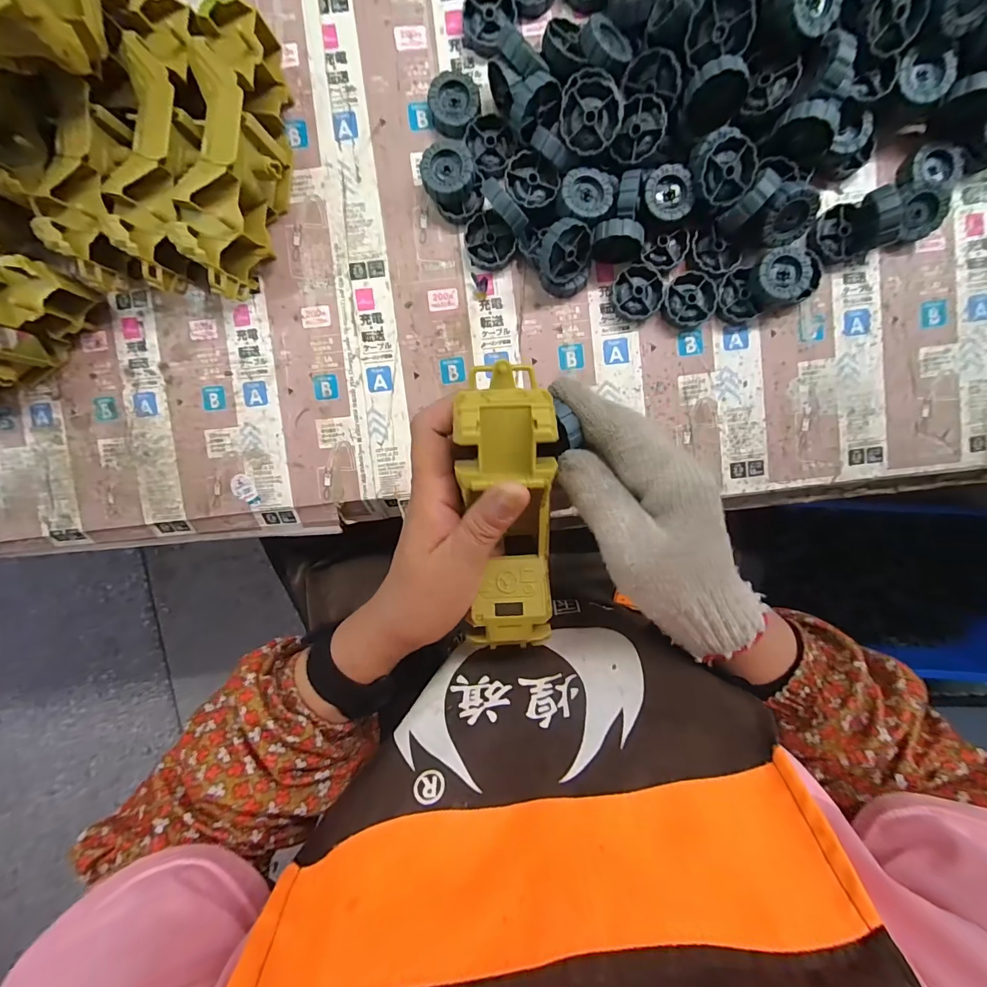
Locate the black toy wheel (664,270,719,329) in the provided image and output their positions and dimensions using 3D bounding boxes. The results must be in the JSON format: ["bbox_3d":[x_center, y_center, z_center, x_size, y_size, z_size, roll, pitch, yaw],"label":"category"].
[{"bbox_3d":[0.153,-0.150,0.332,0.038,0.010,0.039,0,96,1],"label":"black toy wheel"}]

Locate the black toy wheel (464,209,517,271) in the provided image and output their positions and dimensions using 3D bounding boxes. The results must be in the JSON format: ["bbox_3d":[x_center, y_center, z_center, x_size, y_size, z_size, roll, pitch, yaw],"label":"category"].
[{"bbox_3d":[-0.003,-0.194,0.328,0.036,0.011,0.041,-27,95,4],"label":"black toy wheel"}]

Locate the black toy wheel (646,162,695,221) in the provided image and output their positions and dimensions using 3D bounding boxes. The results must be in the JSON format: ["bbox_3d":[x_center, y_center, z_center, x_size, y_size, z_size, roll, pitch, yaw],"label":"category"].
[{"bbox_3d":[0.126,-0.216,0.308,0.032,0.010,0.036,-6,96,2],"label":"black toy wheel"}]

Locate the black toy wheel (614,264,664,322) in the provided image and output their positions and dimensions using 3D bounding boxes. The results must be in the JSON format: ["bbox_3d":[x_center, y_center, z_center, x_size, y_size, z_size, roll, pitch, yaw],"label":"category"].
[{"bbox_3d":[0.112,-0.156,0.332,0.038,0.011,0.040,0,96,1],"label":"black toy wheel"}]

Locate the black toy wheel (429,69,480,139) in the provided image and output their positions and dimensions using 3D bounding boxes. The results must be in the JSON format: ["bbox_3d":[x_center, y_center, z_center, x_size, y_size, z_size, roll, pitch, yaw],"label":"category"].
[{"bbox_3d":[-0.028,-0.288,0.316,0.036,0.013,0.041,11,96,0],"label":"black toy wheel"}]

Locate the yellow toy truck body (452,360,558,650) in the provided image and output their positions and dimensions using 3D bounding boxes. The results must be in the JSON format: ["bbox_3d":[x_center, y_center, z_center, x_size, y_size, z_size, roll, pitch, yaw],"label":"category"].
[{"bbox_3d":[0.009,0.015,0.242,0.049,0.033,0.164,-3,109,2],"label":"yellow toy truck body"}]

